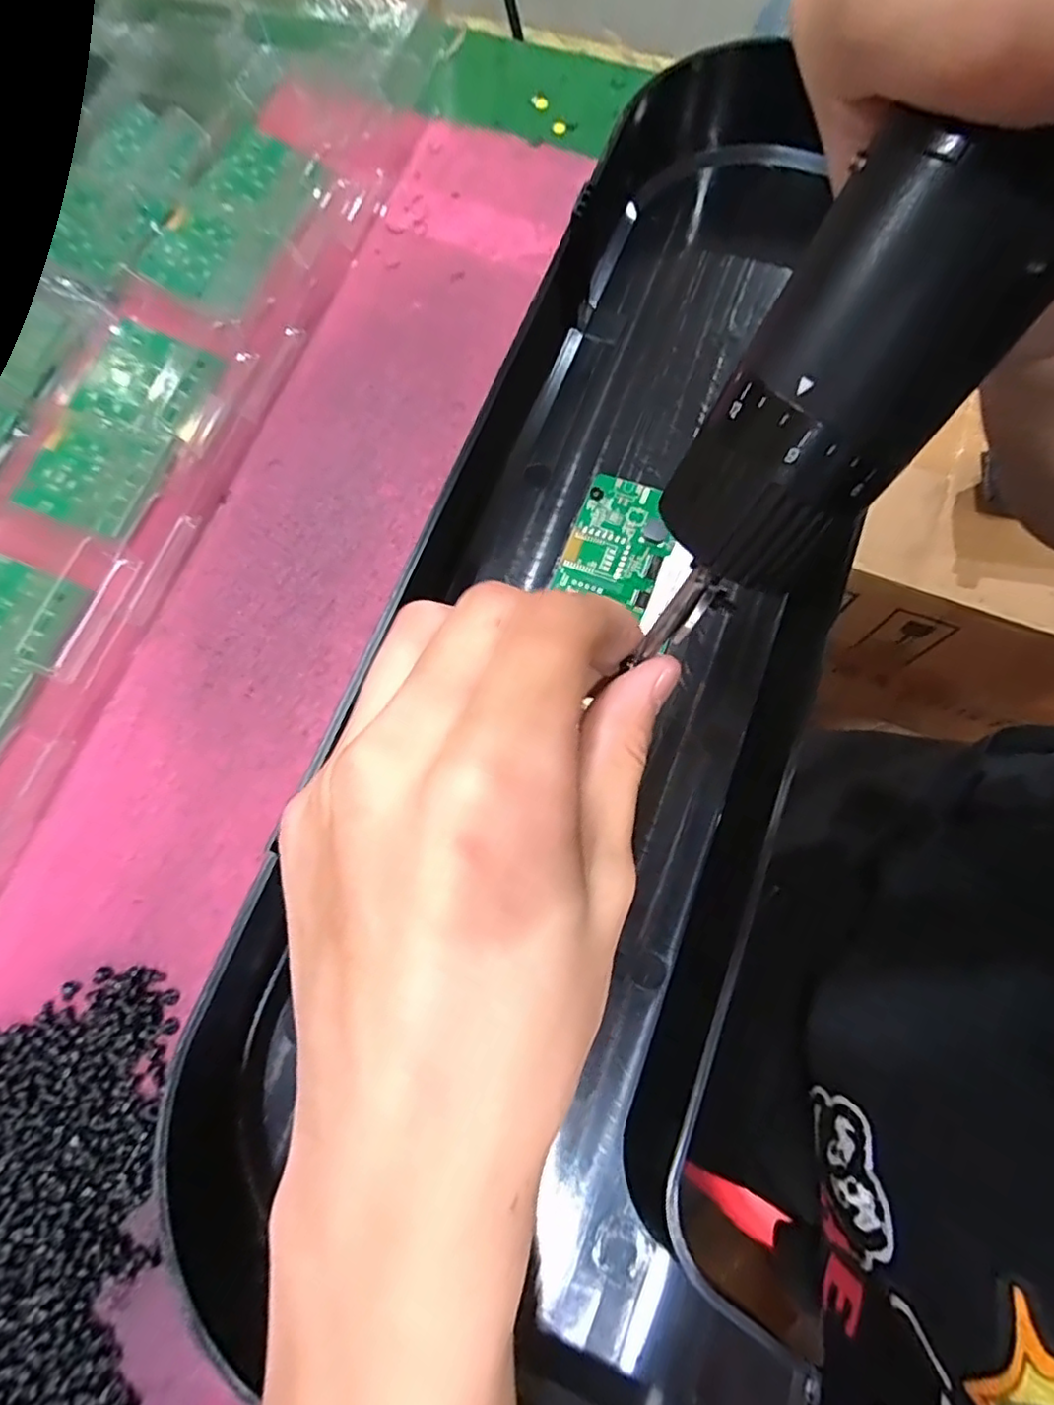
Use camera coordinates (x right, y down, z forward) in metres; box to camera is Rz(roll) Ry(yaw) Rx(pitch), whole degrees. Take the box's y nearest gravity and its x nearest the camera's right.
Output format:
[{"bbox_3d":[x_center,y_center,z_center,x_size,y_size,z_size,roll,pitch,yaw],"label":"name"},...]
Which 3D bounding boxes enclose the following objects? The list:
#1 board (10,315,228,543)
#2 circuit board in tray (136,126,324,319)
[{"bbox_3d":[-0.170,-0.116,0.264,0.050,0.007,0.093,20,75,5],"label":"board"},{"bbox_3d":[-0.137,-0.225,0.292,0.052,0.010,0.093,22,76,6],"label":"circuit board in tray"}]

